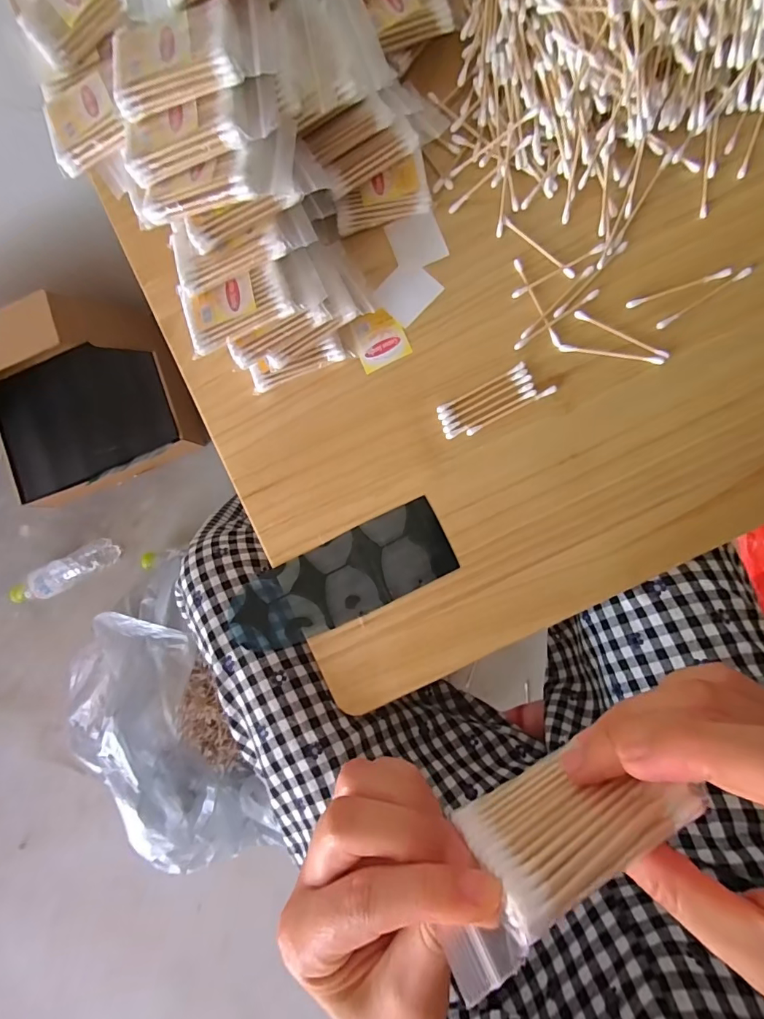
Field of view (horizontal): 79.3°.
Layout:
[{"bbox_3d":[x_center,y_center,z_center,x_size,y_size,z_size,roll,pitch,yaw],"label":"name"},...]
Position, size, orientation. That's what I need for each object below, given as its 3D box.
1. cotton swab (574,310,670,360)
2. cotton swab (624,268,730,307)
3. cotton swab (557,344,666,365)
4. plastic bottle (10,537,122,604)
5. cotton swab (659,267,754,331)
[{"bbox_3d":[0.172,-0.126,0.330,0.072,0.004,0.006,29,91,6],"label":"cotton swab"},{"bbox_3d":[0.211,-0.157,0.327,0.072,0.004,0.005,-17,86,5],"label":"cotton swab"},{"bbox_3d":[0.165,-0.112,0.332,0.072,0.004,0.006,11,89,6],"label":"cotton swab"},{"bbox_3d":[-0.634,0.127,0.914,0.219,0.052,0.061,-28,85,4],"label":"plastic bottle"},{"bbox_3d":[0.227,-0.149,0.324,0.073,0.004,0.006,-31,85,4],"label":"cotton swab"}]

